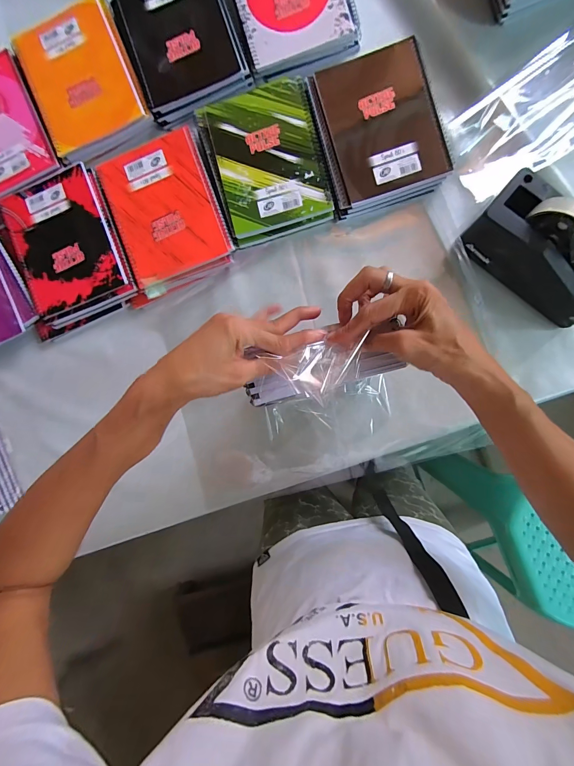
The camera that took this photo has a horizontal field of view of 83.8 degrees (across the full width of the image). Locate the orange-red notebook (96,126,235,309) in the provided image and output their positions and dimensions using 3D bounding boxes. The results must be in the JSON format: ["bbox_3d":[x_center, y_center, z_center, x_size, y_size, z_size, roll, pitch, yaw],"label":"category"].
[{"bbox_3d":[-0.185,-0.249,0.479,0.163,0.027,0.211,-20,92,4],"label":"orange-red notebook"}]

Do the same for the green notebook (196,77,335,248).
[{"bbox_3d":[-0.029,-0.329,0.469,0.155,0.017,0.210,-16,92,4],"label":"green notebook"}]

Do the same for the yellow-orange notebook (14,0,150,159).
[{"bbox_3d":[-0.314,-0.467,0.483,0.156,0.007,0.199,-23,92,5],"label":"yellow-orange notebook"}]

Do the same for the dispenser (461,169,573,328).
[{"bbox_3d":[0.338,-0.168,0.414,0.198,0.106,0.080,39,93,3],"label":"dispenser"}]

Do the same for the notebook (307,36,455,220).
[{"bbox_3d":[0.130,-0.368,0.457,0.165,0.017,0.209,-16,92,4],"label":"notebook"}]

